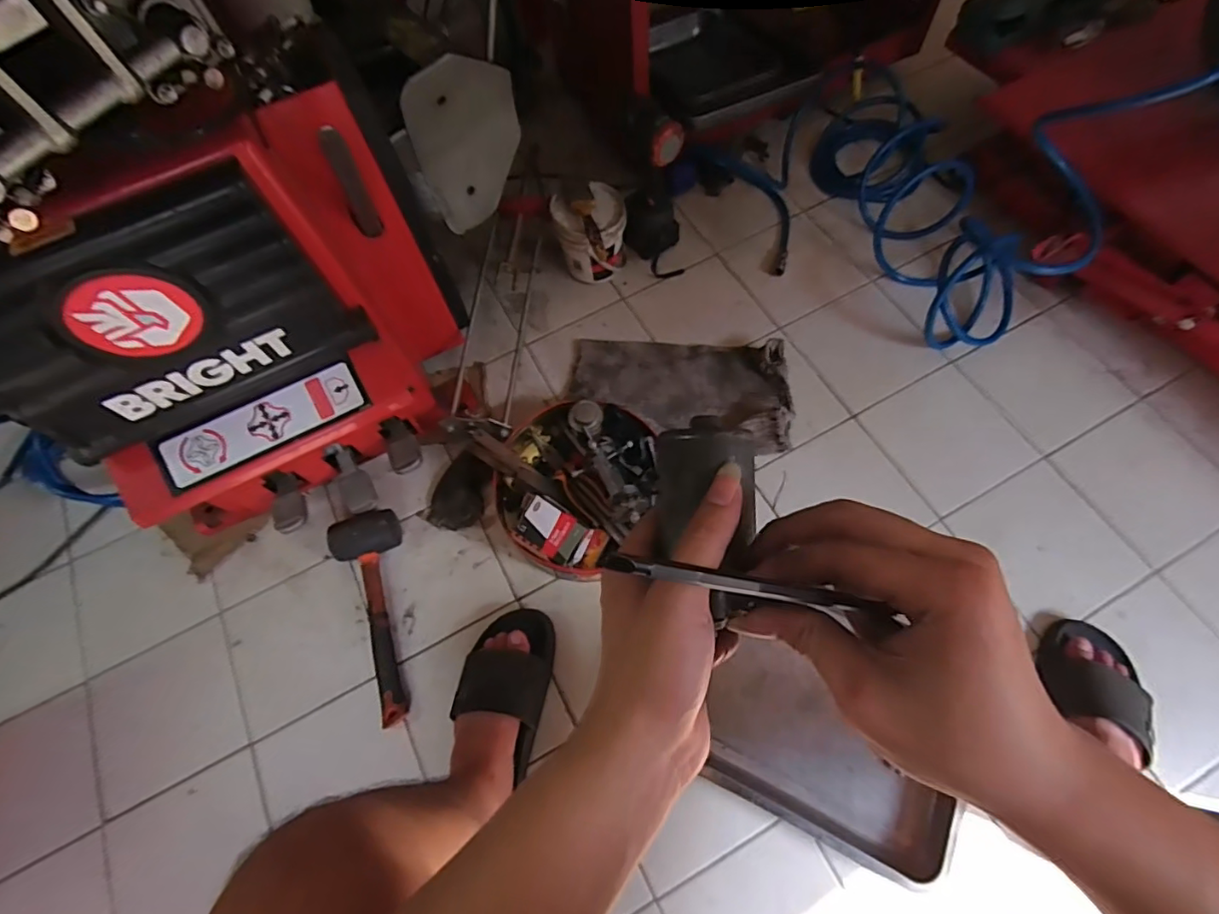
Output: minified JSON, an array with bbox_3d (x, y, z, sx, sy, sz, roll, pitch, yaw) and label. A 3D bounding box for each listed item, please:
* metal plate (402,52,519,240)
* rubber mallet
[{"bbox_3d":[-0.190,-0.438,0.782,0.010,0.226,0.162,41,75,17],"label":"metal plate"},{"bbox_3d":[-0.316,0.211,0.792,0.085,0.053,0.290,-22,67,-6],"label":"rubber mallet"}]

